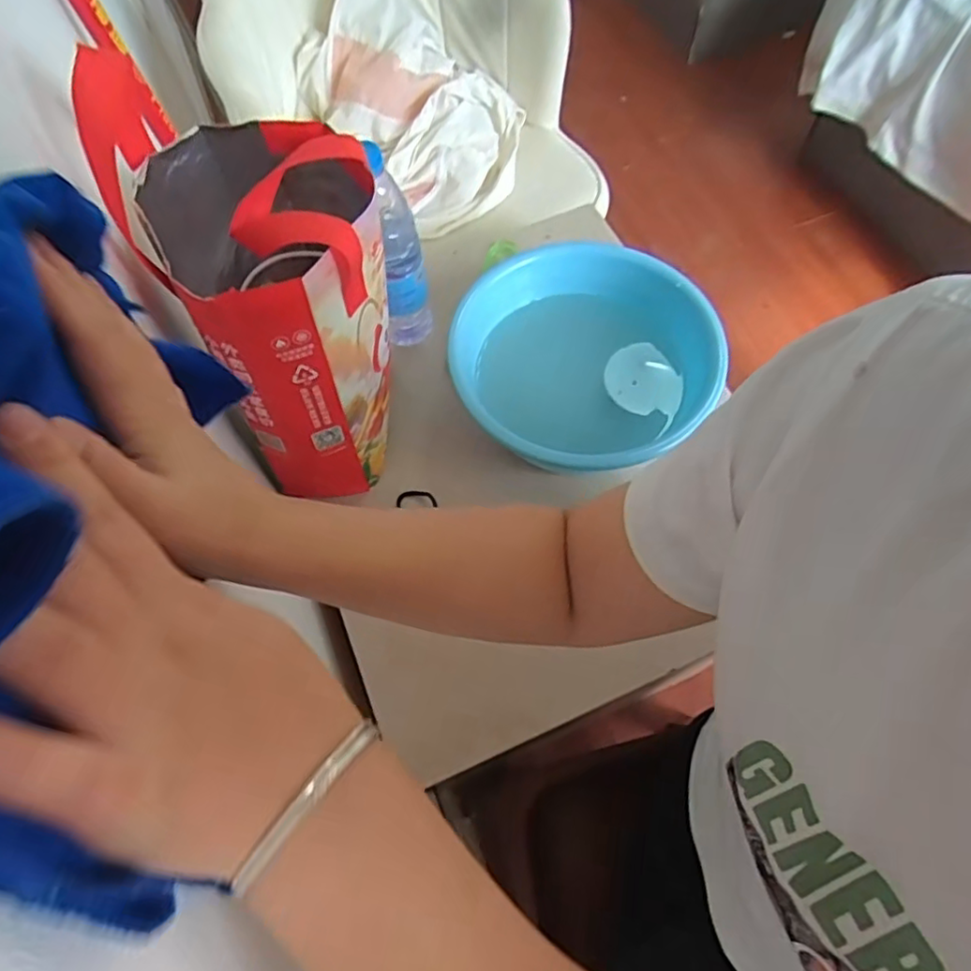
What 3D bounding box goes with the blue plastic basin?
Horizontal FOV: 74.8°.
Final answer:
[{"bbox_3d":[0.093,-0.117,0.624,0.222,0.087,0.243,-1,64,2],"label":"blue plastic basin"}]

